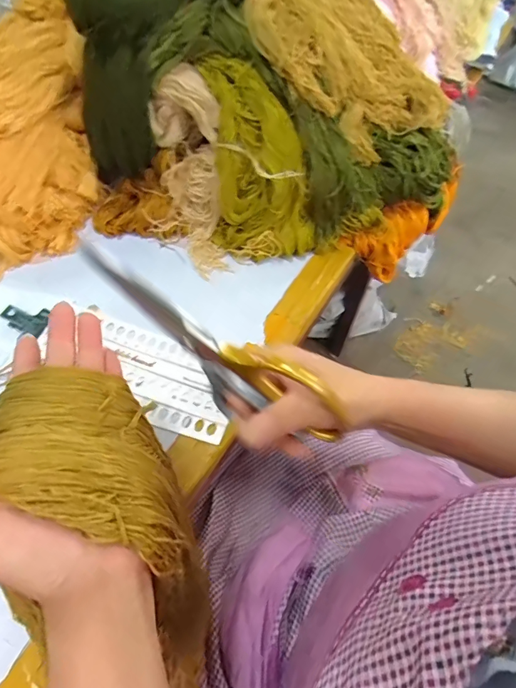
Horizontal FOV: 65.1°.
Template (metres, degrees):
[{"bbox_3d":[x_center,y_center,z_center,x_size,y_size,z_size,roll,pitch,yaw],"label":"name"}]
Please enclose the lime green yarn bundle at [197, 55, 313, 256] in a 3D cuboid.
[{"bbox_3d":[-0.003,-0.210,0.474,0.122,0.215,0.070,2,30,17],"label":"lime green yarn bundle"}]

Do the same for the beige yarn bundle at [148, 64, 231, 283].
[{"bbox_3d":[-0.087,-0.201,0.487,0.089,0.221,0.072,-4,27,-1],"label":"beige yarn bundle"}]

